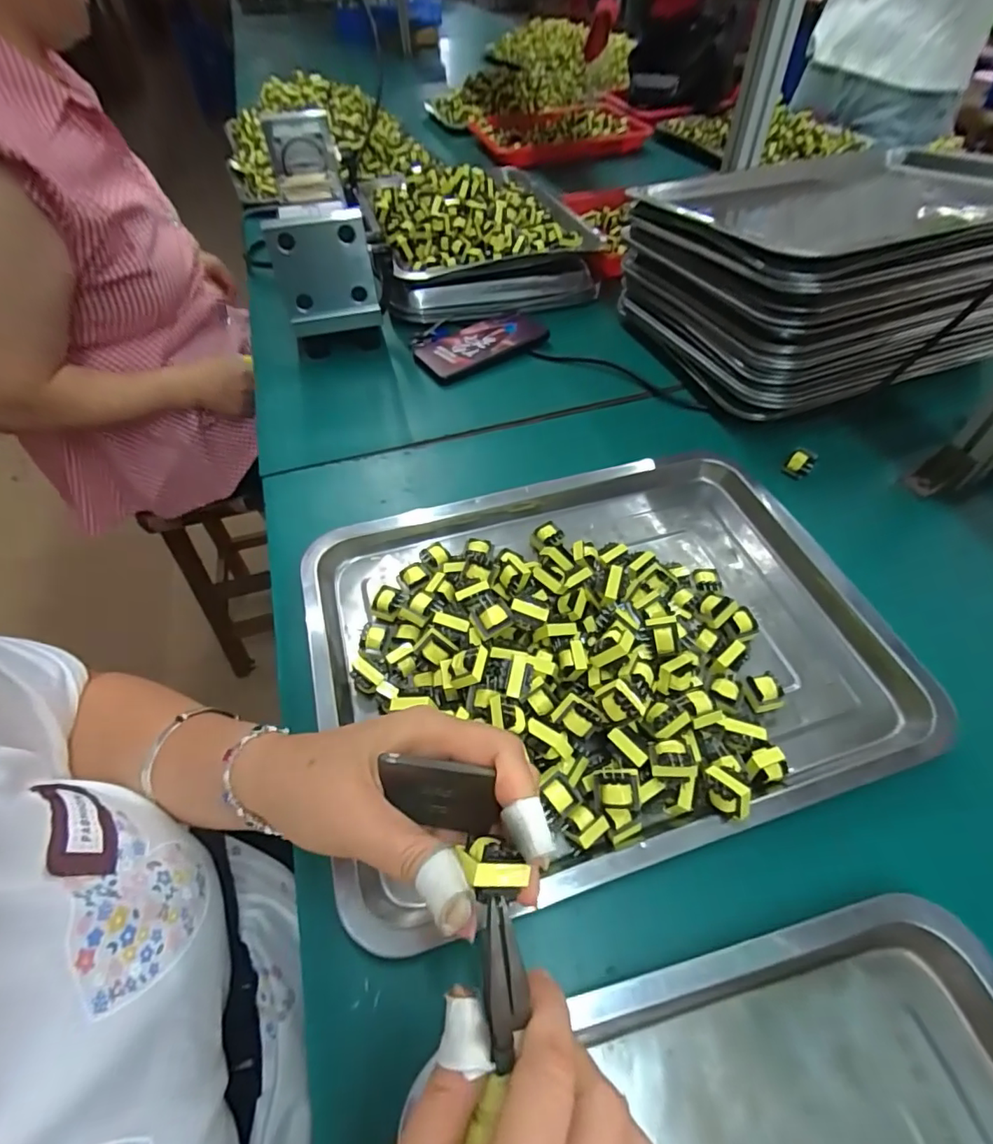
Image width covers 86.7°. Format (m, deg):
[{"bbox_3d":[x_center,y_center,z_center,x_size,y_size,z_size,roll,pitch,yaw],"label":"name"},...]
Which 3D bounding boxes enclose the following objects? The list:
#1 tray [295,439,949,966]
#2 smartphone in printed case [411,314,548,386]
[{"bbox_3d":[0.075,0.033,0.365,0.399,0.052,0.289,-15,53,-9],"label":"tray"},{"bbox_3d":[-0.020,-0.272,0.625,0.156,0.014,0.082,-26,62,-14],"label":"smartphone in printed case"}]

